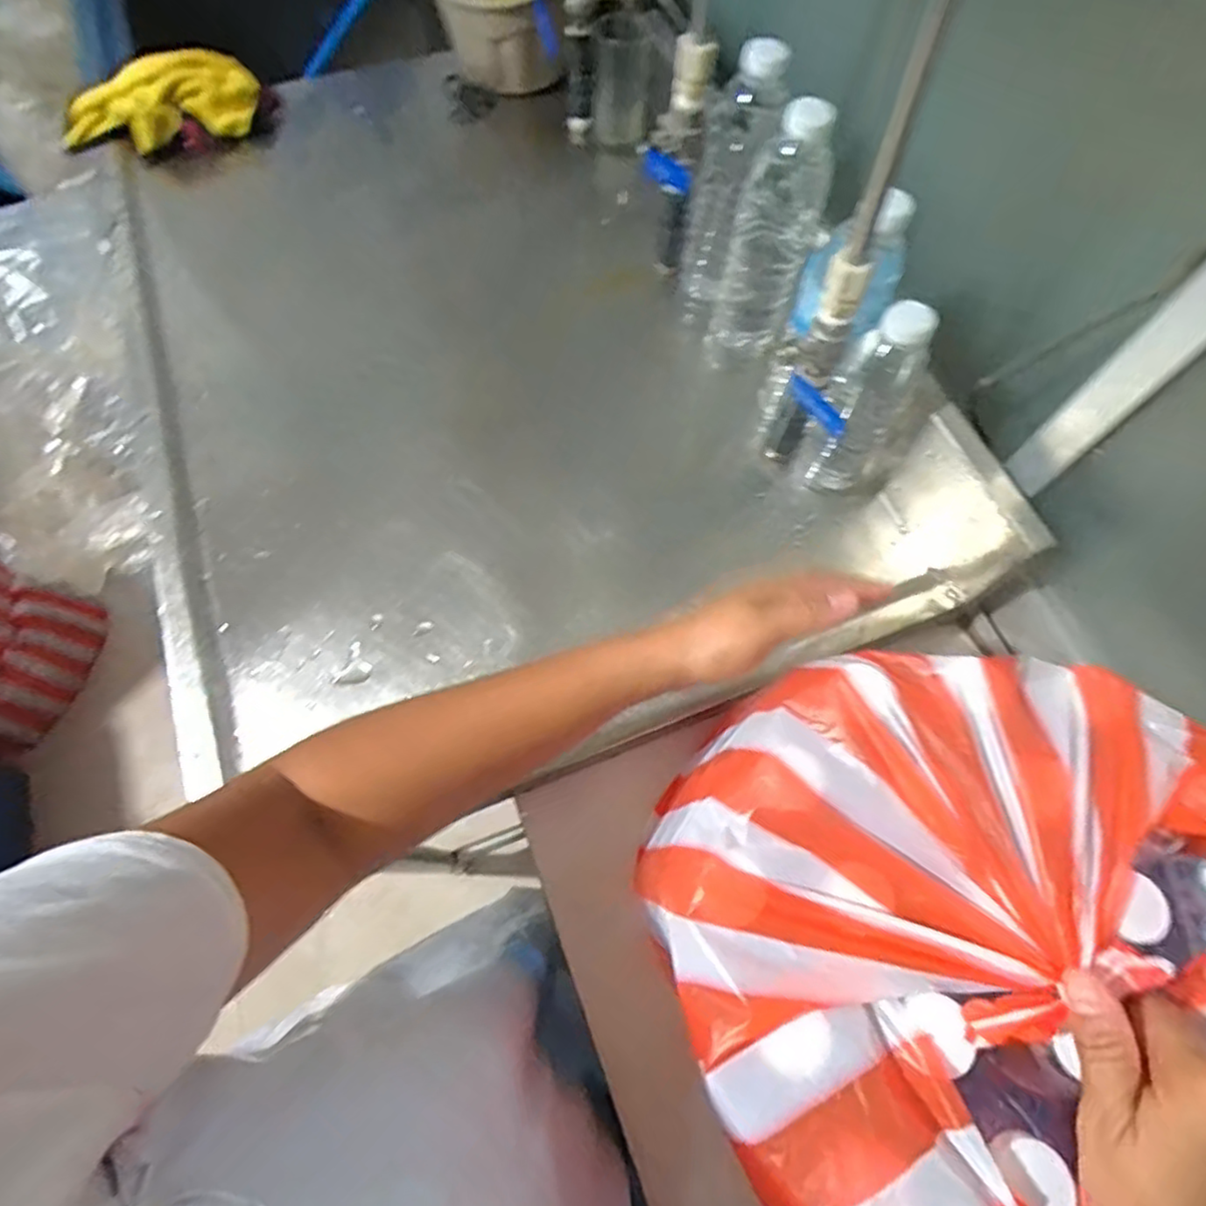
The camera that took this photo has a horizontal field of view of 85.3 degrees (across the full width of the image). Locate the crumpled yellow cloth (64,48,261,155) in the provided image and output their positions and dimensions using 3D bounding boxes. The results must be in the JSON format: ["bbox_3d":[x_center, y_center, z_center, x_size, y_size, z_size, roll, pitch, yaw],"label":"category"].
[{"bbox_3d":[-0.489,-0.561,0.734,0.099,0.084,0.200,40,59,13],"label":"crumpled yellow cloth"}]

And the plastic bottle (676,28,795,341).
[{"bbox_3d":[0.107,-0.353,0.589,0.056,0.234,0.068,14,67,3],"label":"plastic bottle"}]

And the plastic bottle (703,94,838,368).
[{"bbox_3d":[0.141,-0.302,0.565,0.066,0.211,0.059,14,67,3],"label":"plastic bottle"}]

